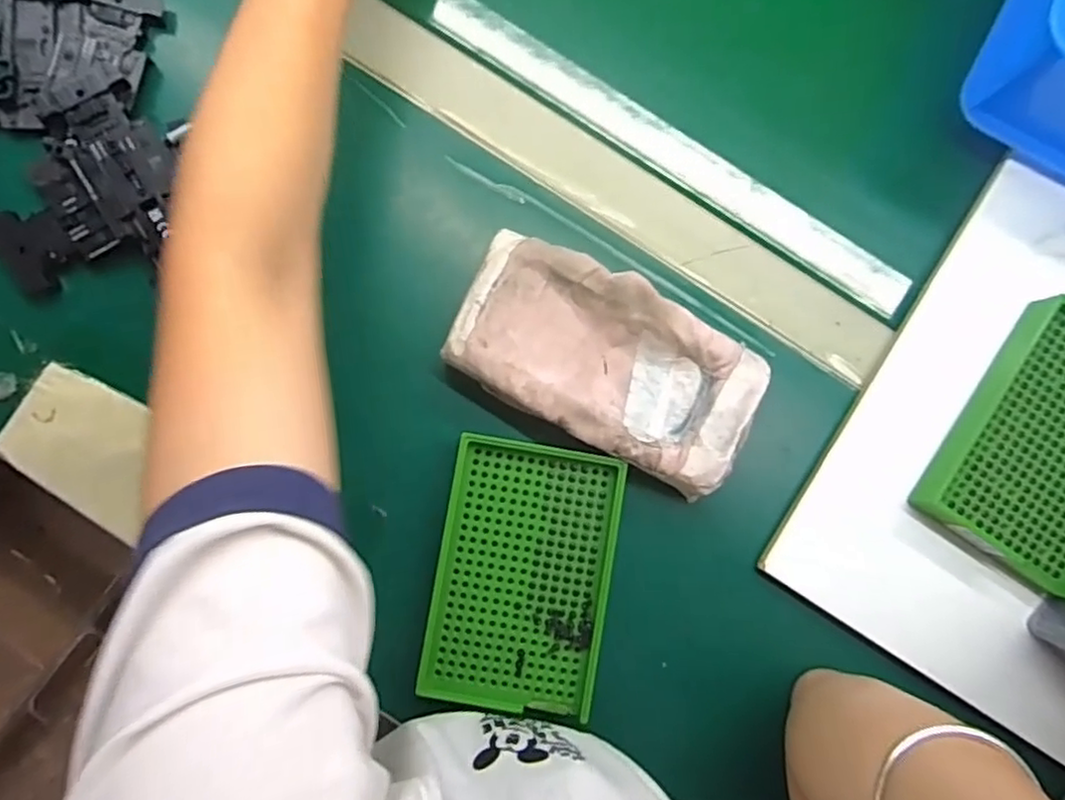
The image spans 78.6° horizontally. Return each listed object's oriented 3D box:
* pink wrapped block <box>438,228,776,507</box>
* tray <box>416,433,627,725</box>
[{"bbox_3d":[0.040,-0.020,0.359,0.162,0.038,0.085,27,86,0],"label":"pink wrapped block"},{"bbox_3d":[-0.005,0.094,0.353,0.089,0.024,0.137,10,86,-1],"label":"tray"}]

